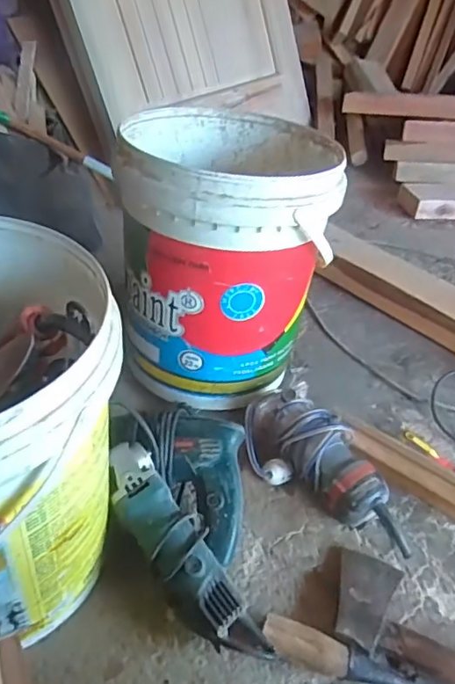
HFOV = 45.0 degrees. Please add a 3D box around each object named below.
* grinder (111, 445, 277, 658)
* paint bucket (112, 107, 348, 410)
[{"bbox_3d":[-0.055,0.238,0.626,0.074,0.071,0.280,-27,66,-30],"label":"grinder"},{"bbox_3d":[-0.005,-0.144,0.830,0.277,0.348,0.321,1,41,-6],"label":"paint bucket"}]

